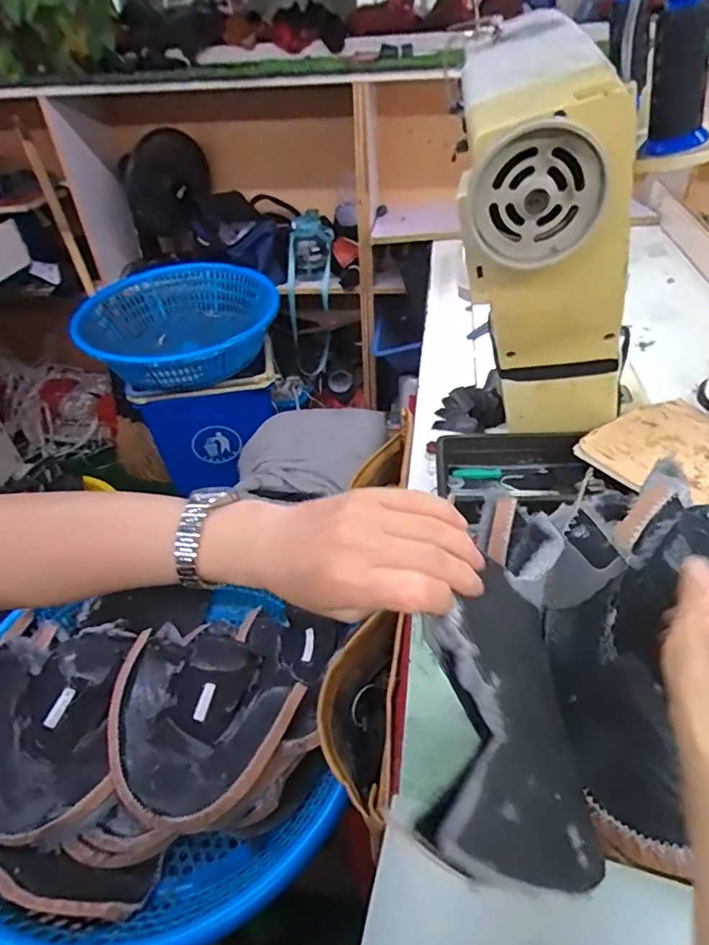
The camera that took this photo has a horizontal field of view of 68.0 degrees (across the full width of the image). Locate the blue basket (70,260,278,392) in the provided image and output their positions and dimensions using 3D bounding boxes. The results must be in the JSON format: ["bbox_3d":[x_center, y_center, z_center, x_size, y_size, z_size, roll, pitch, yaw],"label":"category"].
[{"bbox_3d":[-0.509,-0.415,1.533,0.558,0.177,0.560,-10,41,-6],"label":"blue basket"}]

